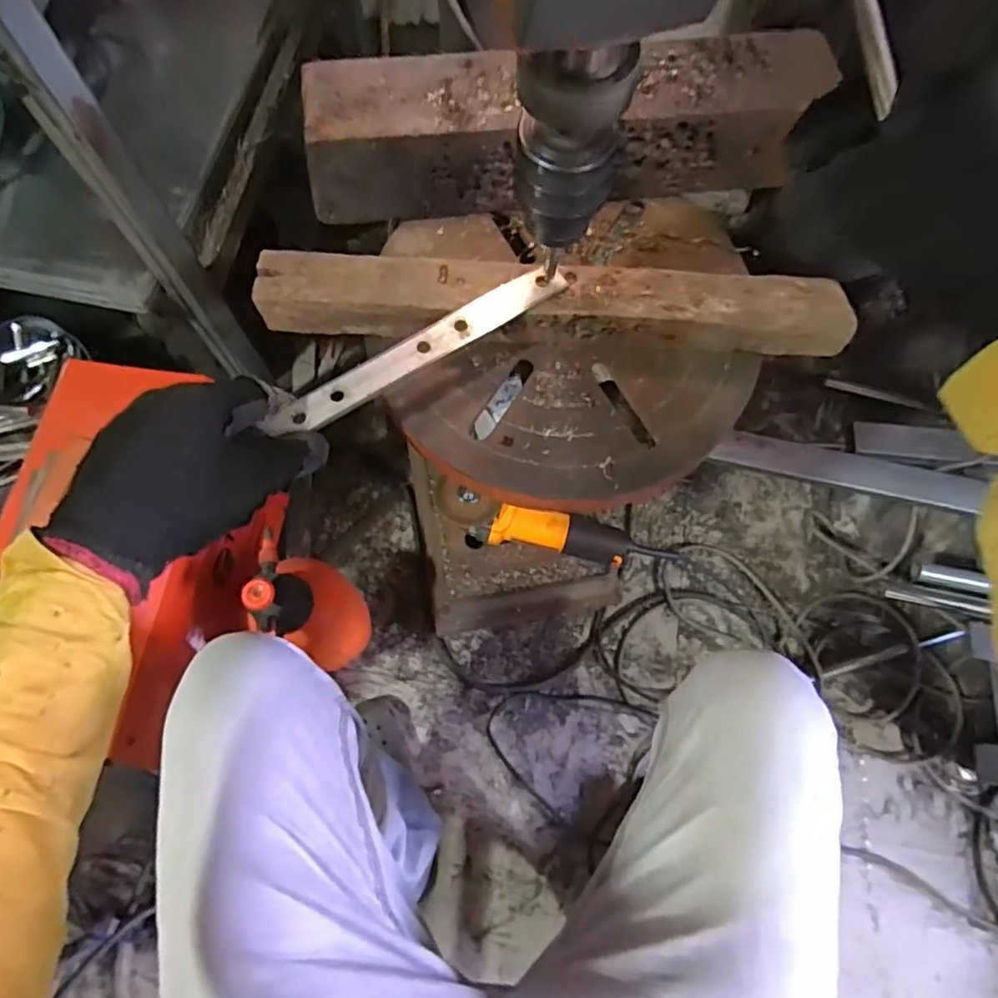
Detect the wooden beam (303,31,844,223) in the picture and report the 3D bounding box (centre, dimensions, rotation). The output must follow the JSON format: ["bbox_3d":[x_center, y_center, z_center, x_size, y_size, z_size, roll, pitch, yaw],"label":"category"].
[{"bbox_3d":[0.035,-0.288,0.501,0.362,0.086,0.095,-2,70,-2],"label":"wooden beam"}]

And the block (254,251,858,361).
[{"bbox_3d":[0.040,-0.146,0.473,0.430,0.040,0.061,4,70,0],"label":"block"}]

